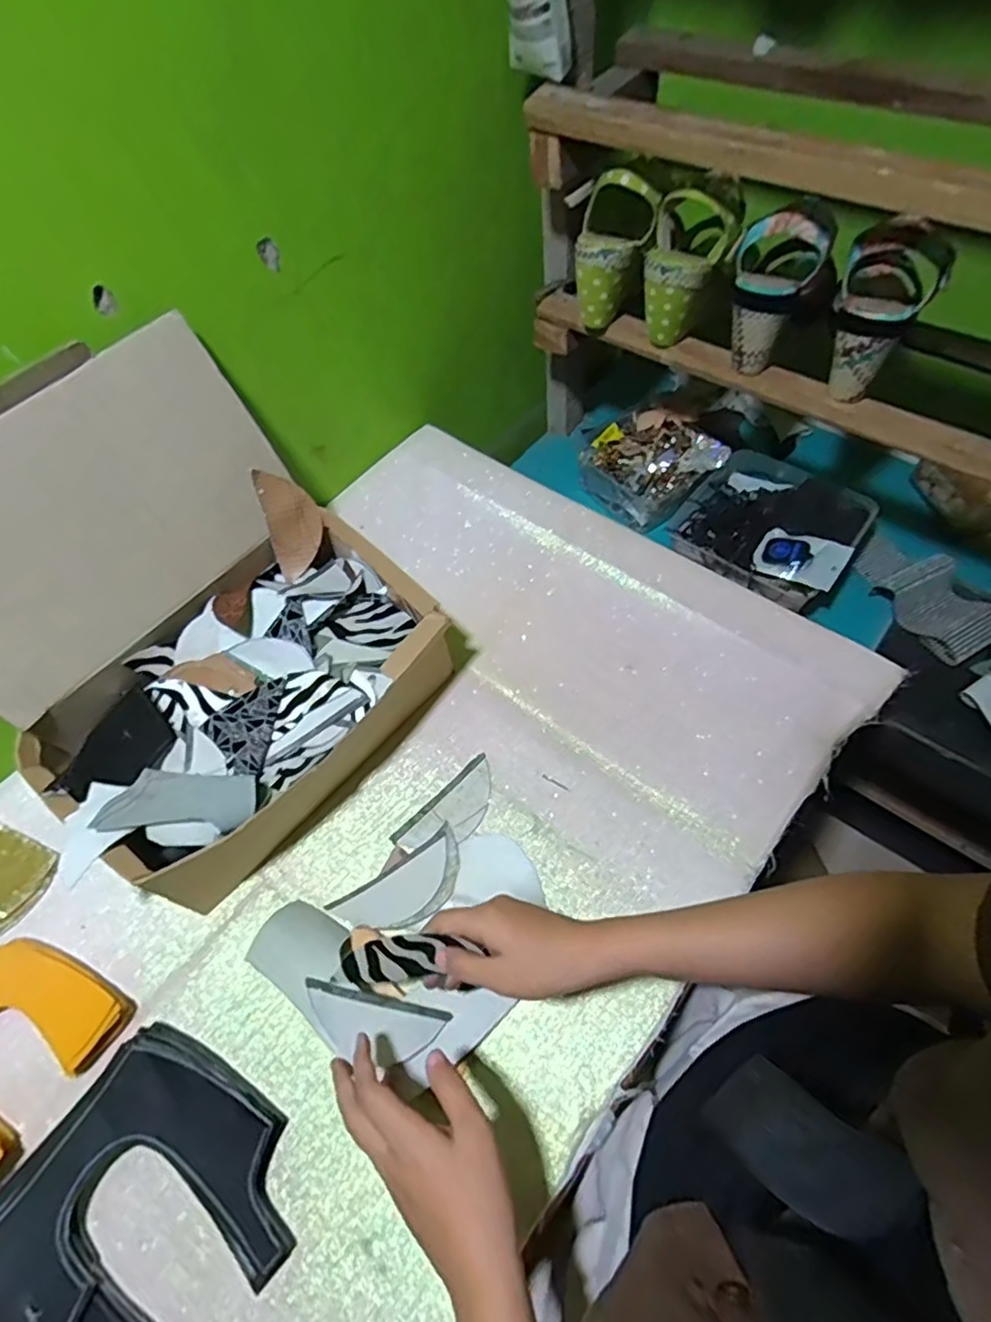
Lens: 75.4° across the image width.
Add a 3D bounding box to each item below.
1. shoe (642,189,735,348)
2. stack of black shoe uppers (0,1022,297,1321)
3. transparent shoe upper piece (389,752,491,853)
[{"bbox_3d":[0.194,-0.404,0.665,0.074,0.128,0.078,16,61,14],"label":"shoe"},{"bbox_3d":[-0.243,0.379,0.437,0.183,0.030,0.186,33,66,22],"label":"stack of black shoe uppers"},{"bbox_3d":[-0.037,0.137,0.580,0.109,0.004,0.048,-41,67,-17],"label":"transparent shoe upper piece"}]

